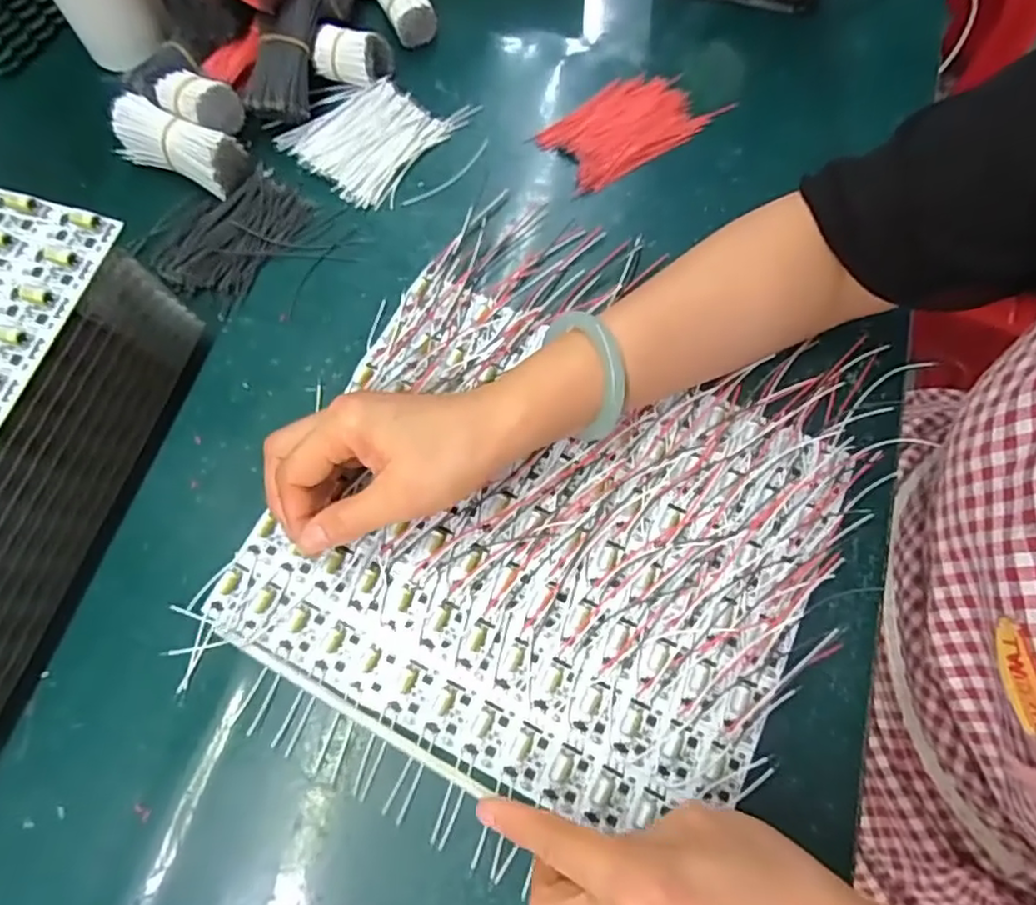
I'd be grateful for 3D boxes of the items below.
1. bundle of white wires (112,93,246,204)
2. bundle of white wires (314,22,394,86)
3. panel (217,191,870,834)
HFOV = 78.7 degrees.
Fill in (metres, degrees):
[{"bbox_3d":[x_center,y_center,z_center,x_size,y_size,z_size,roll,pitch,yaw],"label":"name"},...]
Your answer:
[{"bbox_3d":[-0.224,-0.203,0.420,0.091,0.035,0.035,23,73,7],"label":"bundle of white wires"},{"bbox_3d":[-0.117,-0.281,0.447,0.050,0.028,0.029,15,72,5],"label":"bundle of white wires"},{"bbox_3d":[0.026,0.021,0.360,0.282,0.012,0.306,26,73,8],"label":"panel"}]

